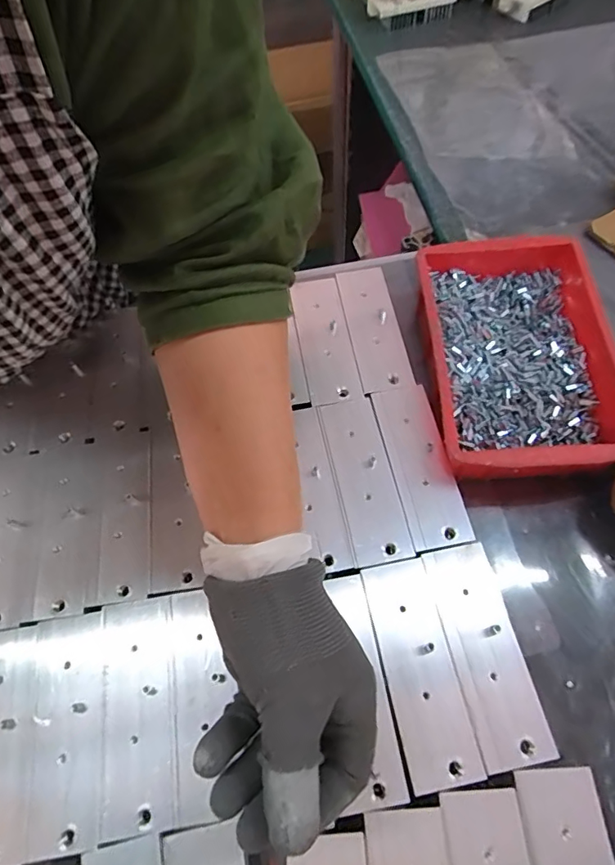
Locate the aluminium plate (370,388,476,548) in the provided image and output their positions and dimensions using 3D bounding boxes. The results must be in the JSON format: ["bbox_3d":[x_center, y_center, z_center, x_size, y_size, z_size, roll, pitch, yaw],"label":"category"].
[{"bbox_3d":[0.080,0.021,0.363,0.042,0.004,0.125,-12,63,-2],"label":"aluminium plate"}]

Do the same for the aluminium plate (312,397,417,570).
[{"bbox_3d":[0.039,0.031,0.362,0.042,0.004,0.126,-12,63,-2],"label":"aluminium plate"}]

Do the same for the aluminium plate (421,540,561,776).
[{"bbox_3d":[0.107,0.130,0.304,0.041,0.005,0.122,-12,63,-2],"label":"aluminium plate"}]

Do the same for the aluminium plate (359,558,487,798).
[{"bbox_3d":[0.067,0.141,0.304,0.042,0.005,0.123,-12,63,-2],"label":"aluminium plate"}]

